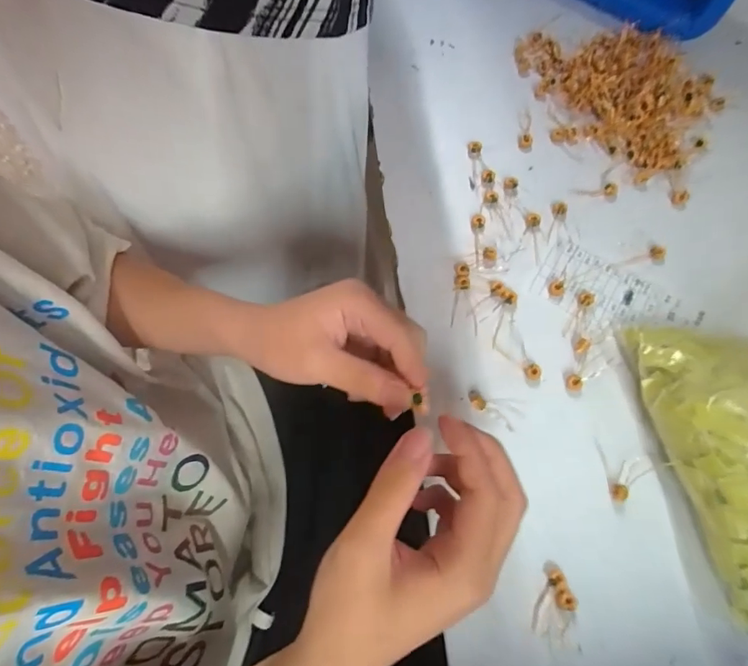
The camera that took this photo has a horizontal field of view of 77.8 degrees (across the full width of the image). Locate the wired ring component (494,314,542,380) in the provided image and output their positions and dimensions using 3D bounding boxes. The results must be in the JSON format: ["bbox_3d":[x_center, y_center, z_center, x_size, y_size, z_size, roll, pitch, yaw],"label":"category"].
[{"bbox_3d":[0.106,0.013,0.355,0.024,0.006,0.055,-23,72,-6],"label":"wired ring component"}]

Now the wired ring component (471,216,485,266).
[{"bbox_3d":[0.086,-0.077,0.385,0.011,0.004,0.049,6,70,5],"label":"wired ring component"}]

